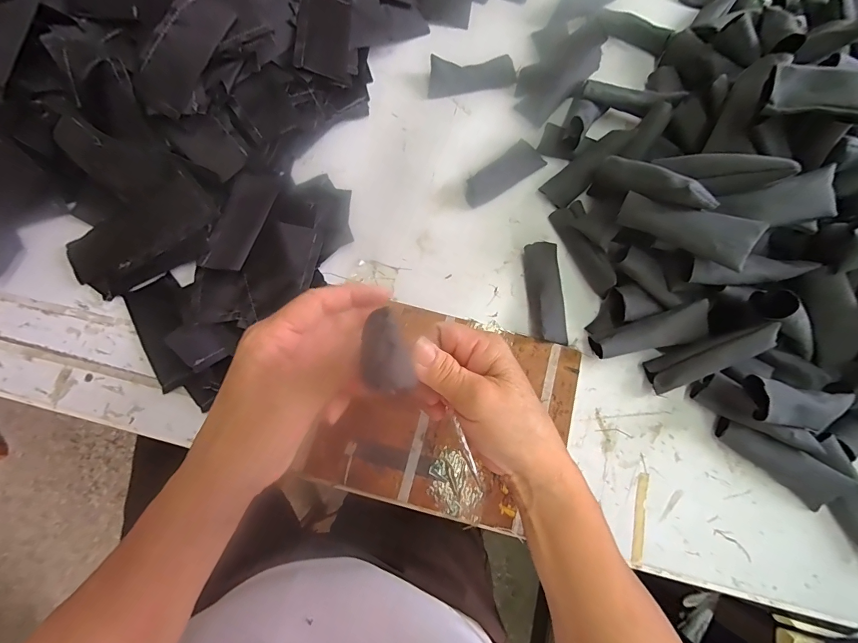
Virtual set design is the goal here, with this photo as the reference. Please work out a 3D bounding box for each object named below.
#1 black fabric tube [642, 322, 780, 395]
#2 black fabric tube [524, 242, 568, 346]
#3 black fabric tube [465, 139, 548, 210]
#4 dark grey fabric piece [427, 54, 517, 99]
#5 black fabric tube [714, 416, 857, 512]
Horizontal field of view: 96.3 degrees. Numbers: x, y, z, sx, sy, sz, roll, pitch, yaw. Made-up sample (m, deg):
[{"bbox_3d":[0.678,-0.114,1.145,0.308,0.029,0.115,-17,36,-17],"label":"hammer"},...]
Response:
[{"bbox_3d":[0.252,0.032,0.347,0.103,0.017,0.030,-32,79,30],"label":"black fabric tube"},{"bbox_3d":[0.121,-0.031,0.390,0.034,0.027,0.105,-1,74,-2],"label":"black fabric tube"},{"bbox_3d":[0.082,-0.167,0.437,0.096,0.007,0.038,-34,78,-10],"label":"black fabric tube"},{"bbox_3d":[0.052,-0.302,0.469,0.105,0.019,0.035,-6,75,-3],"label":"dark grey fabric piece"},{"bbox_3d":[0.318,0.128,0.348,0.105,0.028,0.032,32,76,7],"label":"black fabric tube"}]

